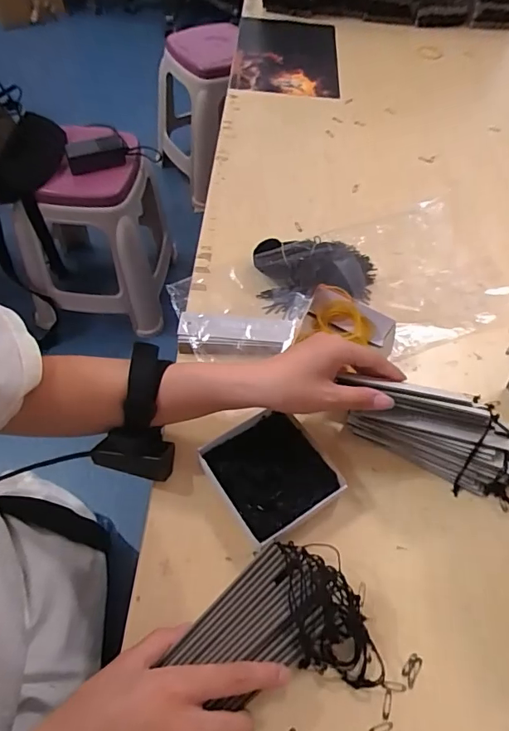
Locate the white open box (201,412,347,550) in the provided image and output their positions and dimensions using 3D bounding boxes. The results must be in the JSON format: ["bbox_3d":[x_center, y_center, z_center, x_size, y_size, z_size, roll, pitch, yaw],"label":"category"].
[{"bbox_3d":[0.016,0.097,0.441,0.097,0.028,0.106,-31,62,-22],"label":"white open box"}]

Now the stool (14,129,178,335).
[{"bbox_3d":[-0.438,-0.392,1.328,0.331,0.421,0.342,9,57,1],"label":"stool"}]

